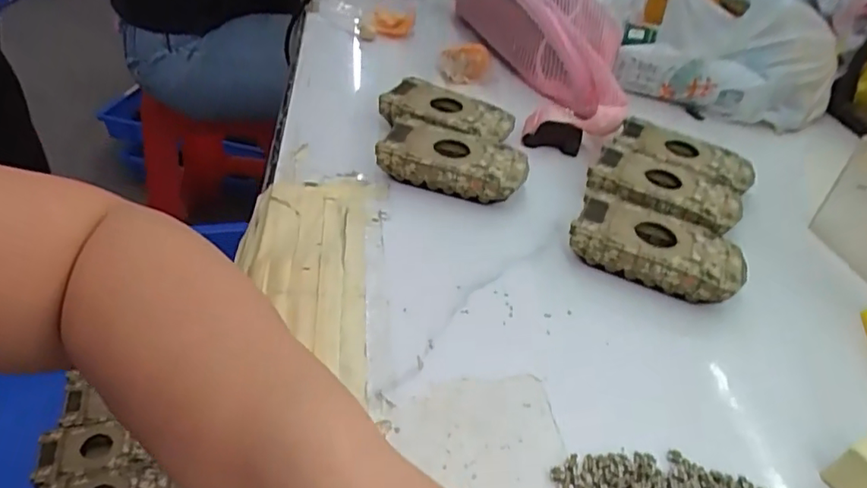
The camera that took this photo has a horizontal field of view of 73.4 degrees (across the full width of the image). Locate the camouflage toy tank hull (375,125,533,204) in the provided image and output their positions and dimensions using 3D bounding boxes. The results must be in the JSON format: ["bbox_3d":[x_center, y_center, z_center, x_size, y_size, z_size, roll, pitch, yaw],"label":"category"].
[{"bbox_3d":[0.014,-0.055,0.394,0.095,0.026,0.050,16,41,10],"label":"camouflage toy tank hull"}]

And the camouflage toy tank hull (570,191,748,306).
[{"bbox_3d":[0.132,0.004,0.347,0.095,0.028,0.051,20,42,15],"label":"camouflage toy tank hull"}]

